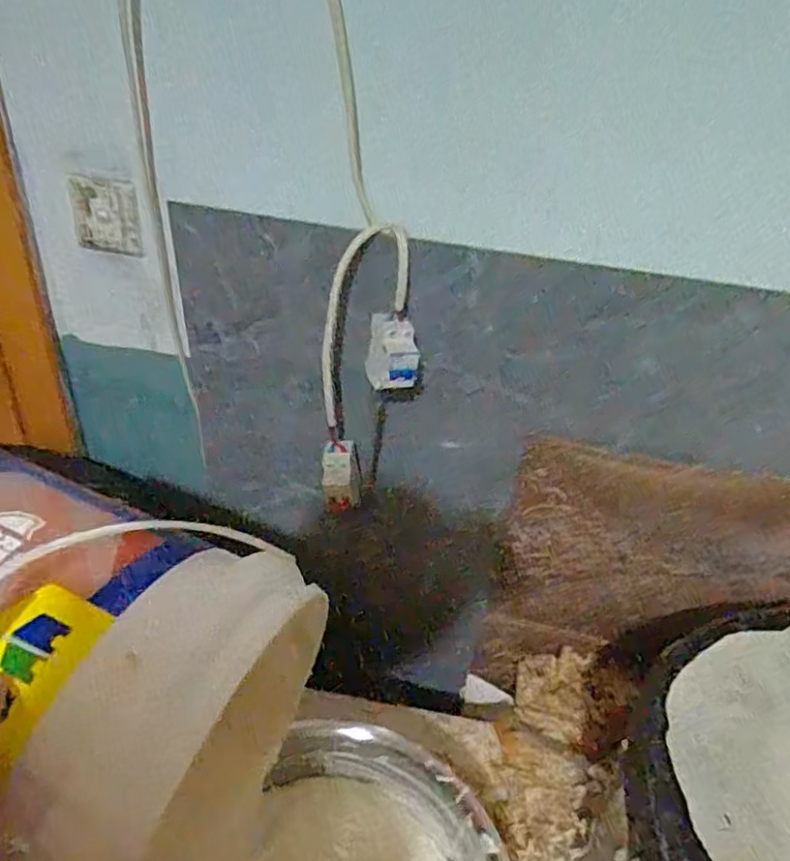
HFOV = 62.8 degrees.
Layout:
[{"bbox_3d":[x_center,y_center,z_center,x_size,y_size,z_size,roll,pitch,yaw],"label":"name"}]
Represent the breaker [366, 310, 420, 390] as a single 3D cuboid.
[{"bbox_3d":[-0.001,-0.085,0.725,0.057,0.084,0.039,4,34,-2],"label":"breaker"}]

